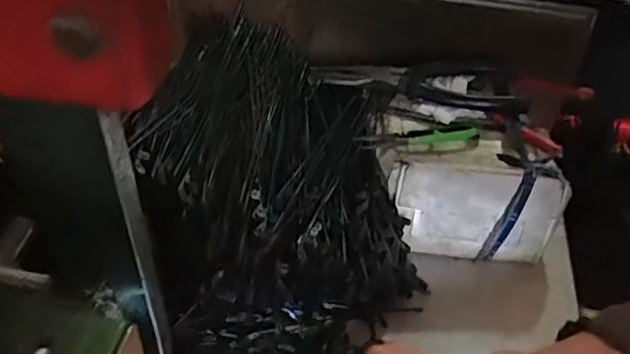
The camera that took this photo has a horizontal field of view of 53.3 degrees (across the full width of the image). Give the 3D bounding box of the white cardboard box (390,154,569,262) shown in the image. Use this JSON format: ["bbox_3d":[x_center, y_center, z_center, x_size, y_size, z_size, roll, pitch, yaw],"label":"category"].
[{"bbox_3d":[0.113,0.022,0.454,0.117,0.078,0.036,4,42,0],"label":"white cardboard box"}]

